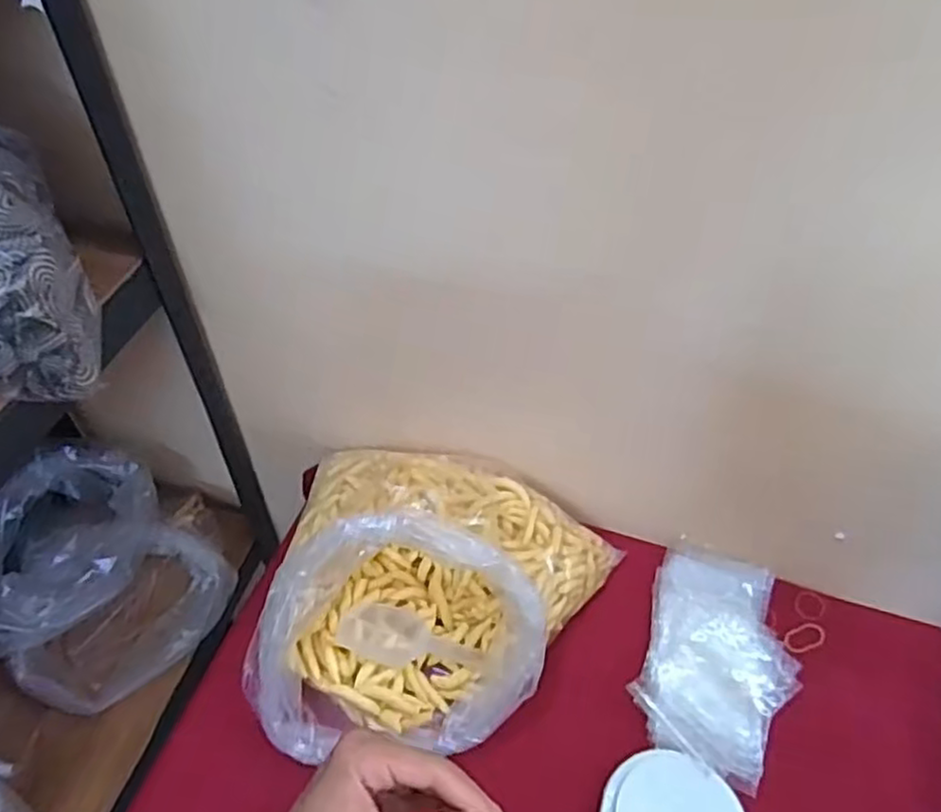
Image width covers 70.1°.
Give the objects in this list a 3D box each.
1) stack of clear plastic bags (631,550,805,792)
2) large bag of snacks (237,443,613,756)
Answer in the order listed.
[{"bbox_3d":[0.254,0.253,0.691,0.142,0.024,0.229,18,51,12],"label":"stack of clear plastic bags"},{"bbox_3d":[-0.022,0.164,0.656,0.337,0.147,0.305,6,50,2],"label":"large bag of snacks"}]

